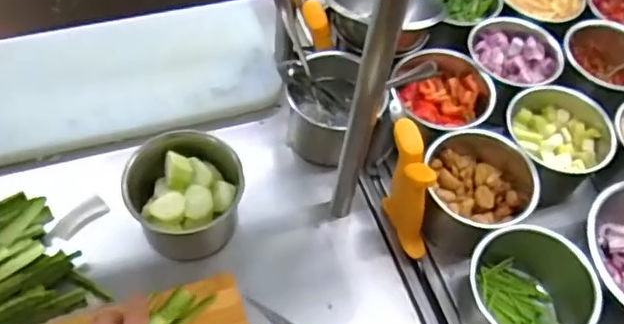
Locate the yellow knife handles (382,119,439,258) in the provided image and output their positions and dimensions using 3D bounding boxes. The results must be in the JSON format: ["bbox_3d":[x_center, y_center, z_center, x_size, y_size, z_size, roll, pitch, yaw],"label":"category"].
[{"bbox_3d":[0.101,0.033,0.645,0.032,0.144,0.103,-9,57,-11],"label":"yellow knife handles"}]

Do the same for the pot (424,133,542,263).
[{"bbox_3d":[0.186,0.030,0.685,0.131,0.093,0.121,2,56,-4],"label":"pot"}]

